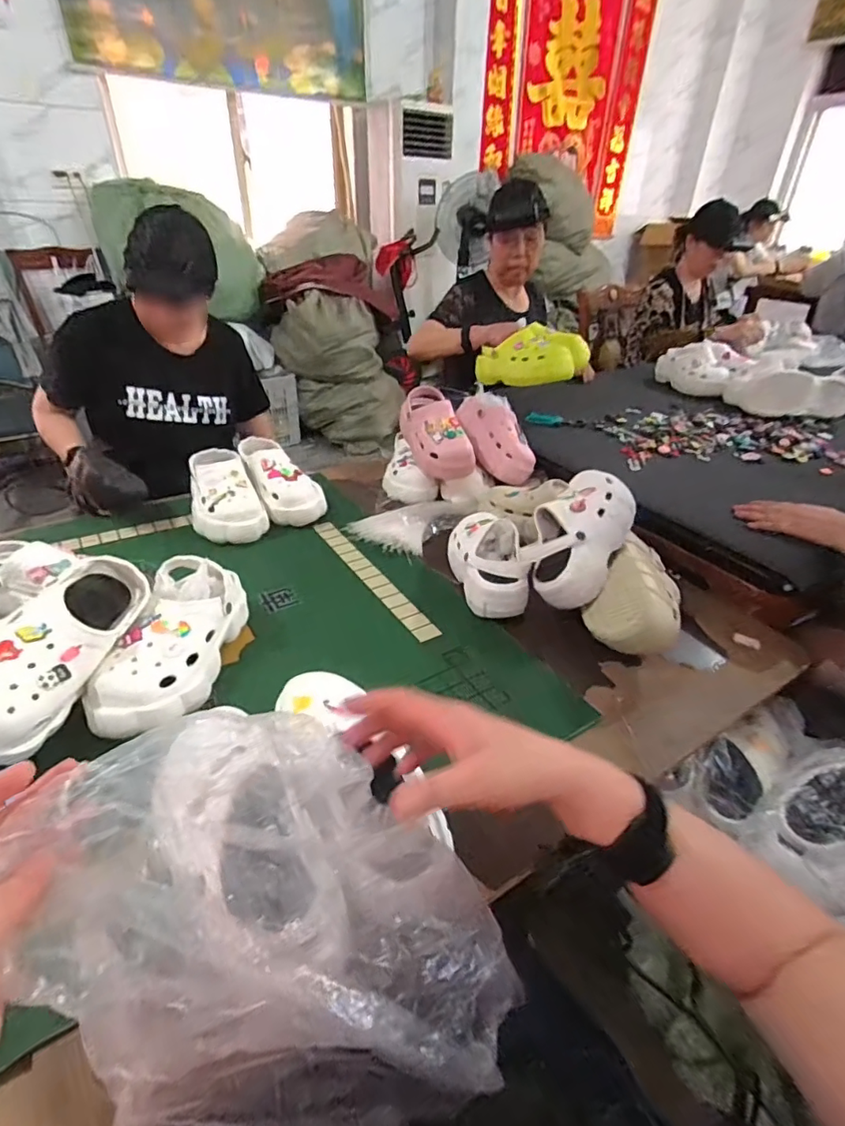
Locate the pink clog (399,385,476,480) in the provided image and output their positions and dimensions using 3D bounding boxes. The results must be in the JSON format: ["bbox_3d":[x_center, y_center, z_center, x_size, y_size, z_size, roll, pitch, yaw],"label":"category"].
[{"bbox_3d":[0.020,-0.297,1.138,0.100,0.102,0.268,-11,54,-18],"label":"pink clog"}]

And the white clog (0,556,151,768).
[{"bbox_3d":[-0.406,0.093,0.581,0.111,0.096,0.257,11,35,13],"label":"white clog"}]

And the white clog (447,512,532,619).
[{"bbox_3d":[0.106,-0.016,0.879,0.102,0.092,0.239,-2,34,-6],"label":"white clog"}]

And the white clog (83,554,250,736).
[{"bbox_3d":[-0.303,0.090,0.650,0.104,0.099,0.254,8,34,8],"label":"white clog"}]

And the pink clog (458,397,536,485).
[{"bbox_3d":[0.166,-0.286,1.176,0.096,0.087,0.245,-16,63,-25],"label":"pink clog"}]

